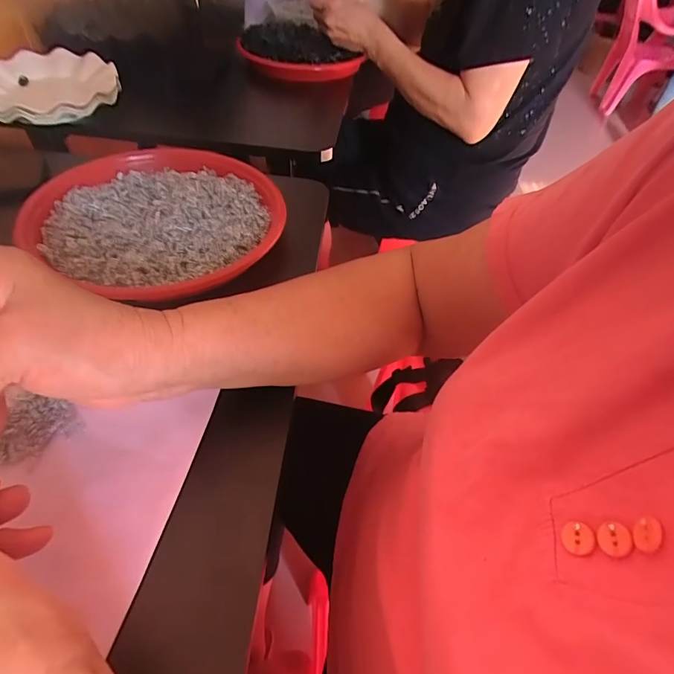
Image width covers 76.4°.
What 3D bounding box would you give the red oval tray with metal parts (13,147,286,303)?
[{"bbox_3d":[-0.170,-0.123,0.421,0.230,0.026,0.214,28,52,18],"label":"red oval tray with metal parts"}]

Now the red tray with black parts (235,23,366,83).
[{"bbox_3d":[-0.080,-0.510,0.757,0.194,0.057,0.212,-16,52,-18],"label":"red tray with black parts"}]

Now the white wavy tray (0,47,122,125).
[{"bbox_3d":[-0.390,-0.335,0.577,0.183,0.038,0.178,-12,51,-15],"label":"white wavy tray"}]

